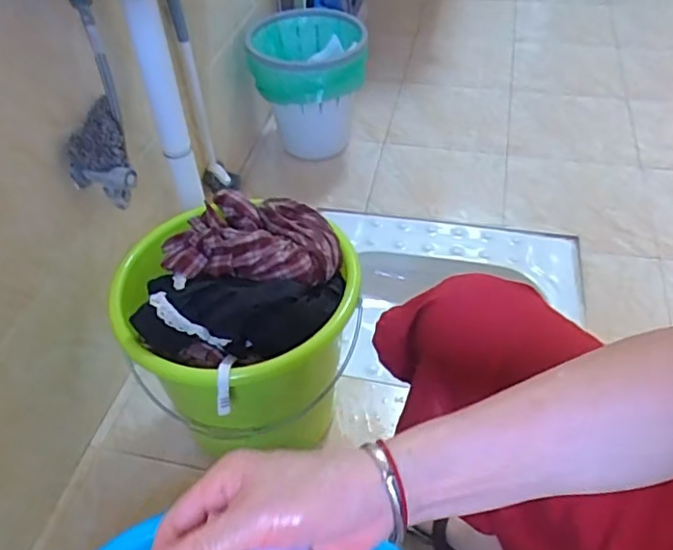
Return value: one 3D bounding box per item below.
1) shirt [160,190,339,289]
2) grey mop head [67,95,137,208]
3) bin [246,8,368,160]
[{"bbox_3d":[-0.110,-0.051,0.753,0.225,0.075,0.143,4,46,9],"label":"shirt"},{"bbox_3d":[-0.325,-0.156,0.806,0.082,0.129,0.085,-22,48,-16],"label":"grey mop head"},{"bbox_3d":[-0.055,-0.399,1.304,0.236,0.291,0.209,-7,45,-2],"label":"bin"}]

